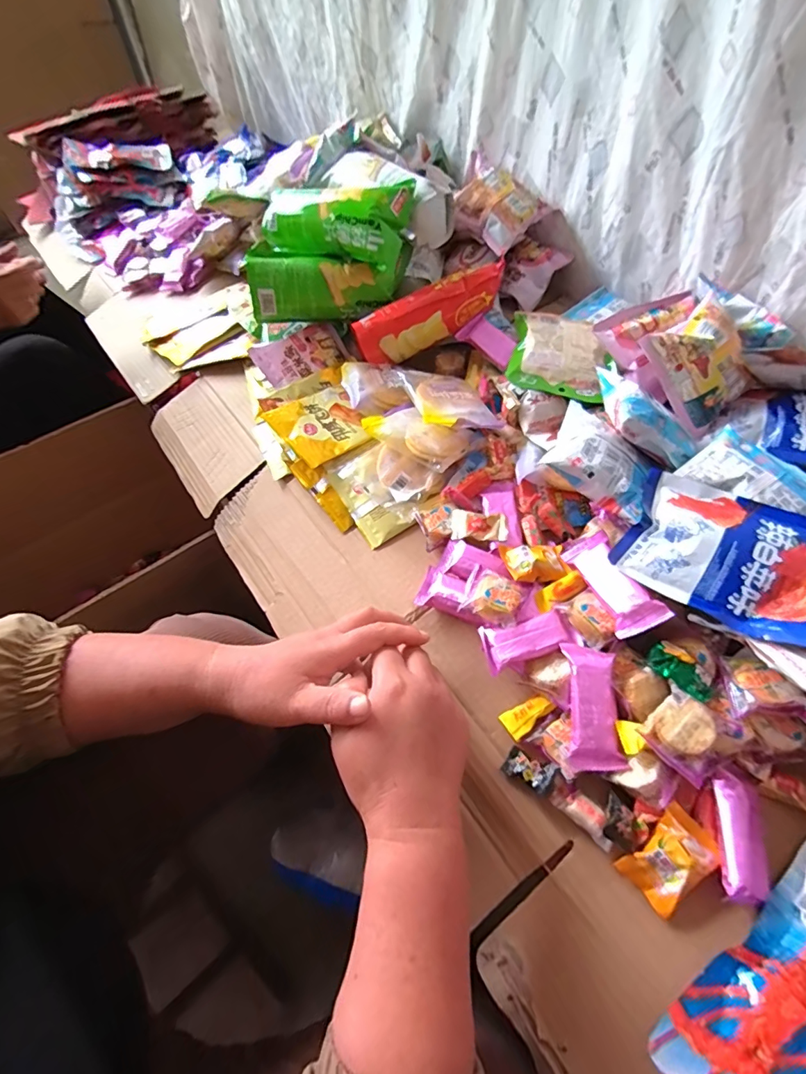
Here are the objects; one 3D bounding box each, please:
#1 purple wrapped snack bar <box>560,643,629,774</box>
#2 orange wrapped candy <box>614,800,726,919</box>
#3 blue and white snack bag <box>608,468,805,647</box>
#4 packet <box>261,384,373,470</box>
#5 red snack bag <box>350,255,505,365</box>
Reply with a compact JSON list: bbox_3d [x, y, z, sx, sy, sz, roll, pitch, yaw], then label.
[{"bbox_3d":[0.155,0.138,0.381,0.040,0.014,0.096,0,73,5],"label":"purple wrapped snack bar"},{"bbox_3d":[0.197,0.237,0.344,0.065,0.019,0.042,-34,60,-17],"label":"orange wrapped candy"},{"bbox_3d":[0.277,0.014,0.385,0.169,0.023,0.112,28,77,27],"label":"blue and white snack bag"},{"bbox_3d":[-0.097,-0.136,0.564,0.101,0.022,0.103,-33,60,-17],"label":"packet"},{"bbox_3d":[0.033,-0.288,0.605,0.194,0.061,0.042,-27,57,1],"label":"red snack bag"}]

